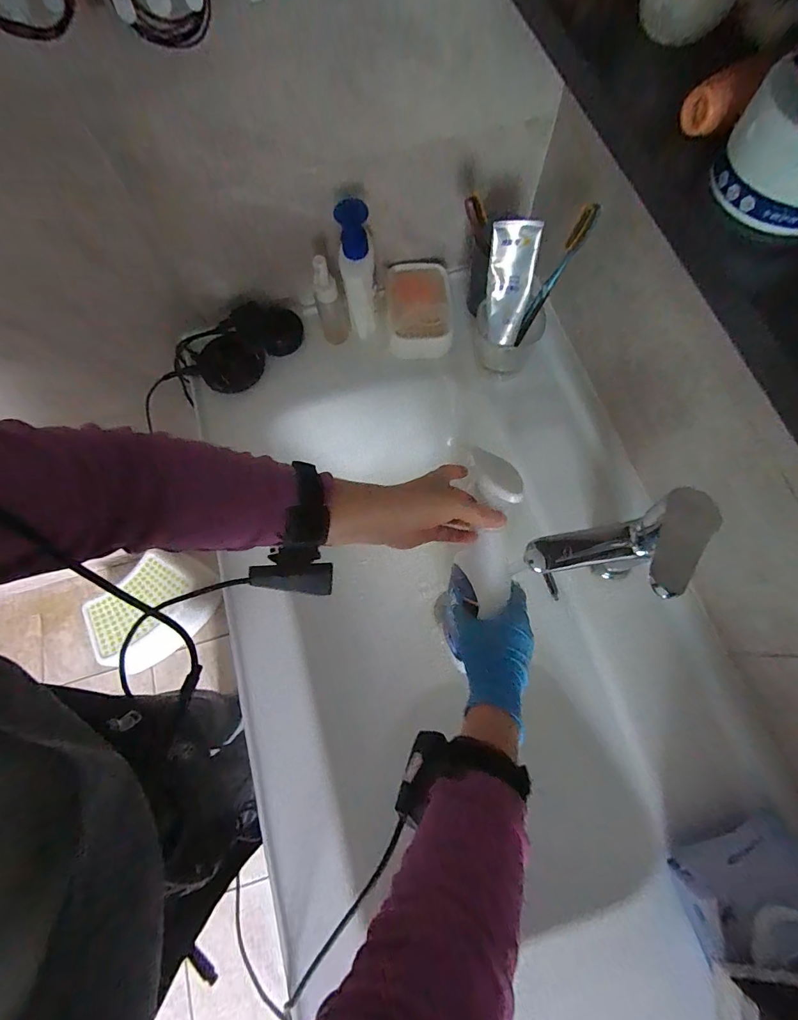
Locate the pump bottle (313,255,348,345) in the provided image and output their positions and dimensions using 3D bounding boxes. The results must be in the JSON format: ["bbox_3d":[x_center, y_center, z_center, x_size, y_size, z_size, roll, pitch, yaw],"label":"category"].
[{"bbox_3d":[-0.089,-0.264,0.552,0.032,0.129,0.027,-13,73,-3],"label":"pump bottle"}]

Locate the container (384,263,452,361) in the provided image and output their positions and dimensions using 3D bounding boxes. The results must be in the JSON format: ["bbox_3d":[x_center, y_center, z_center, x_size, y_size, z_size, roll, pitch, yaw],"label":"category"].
[{"bbox_3d":[0.026,-0.282,0.598,0.090,0.037,0.137,-4,72,0],"label":"container"}]

